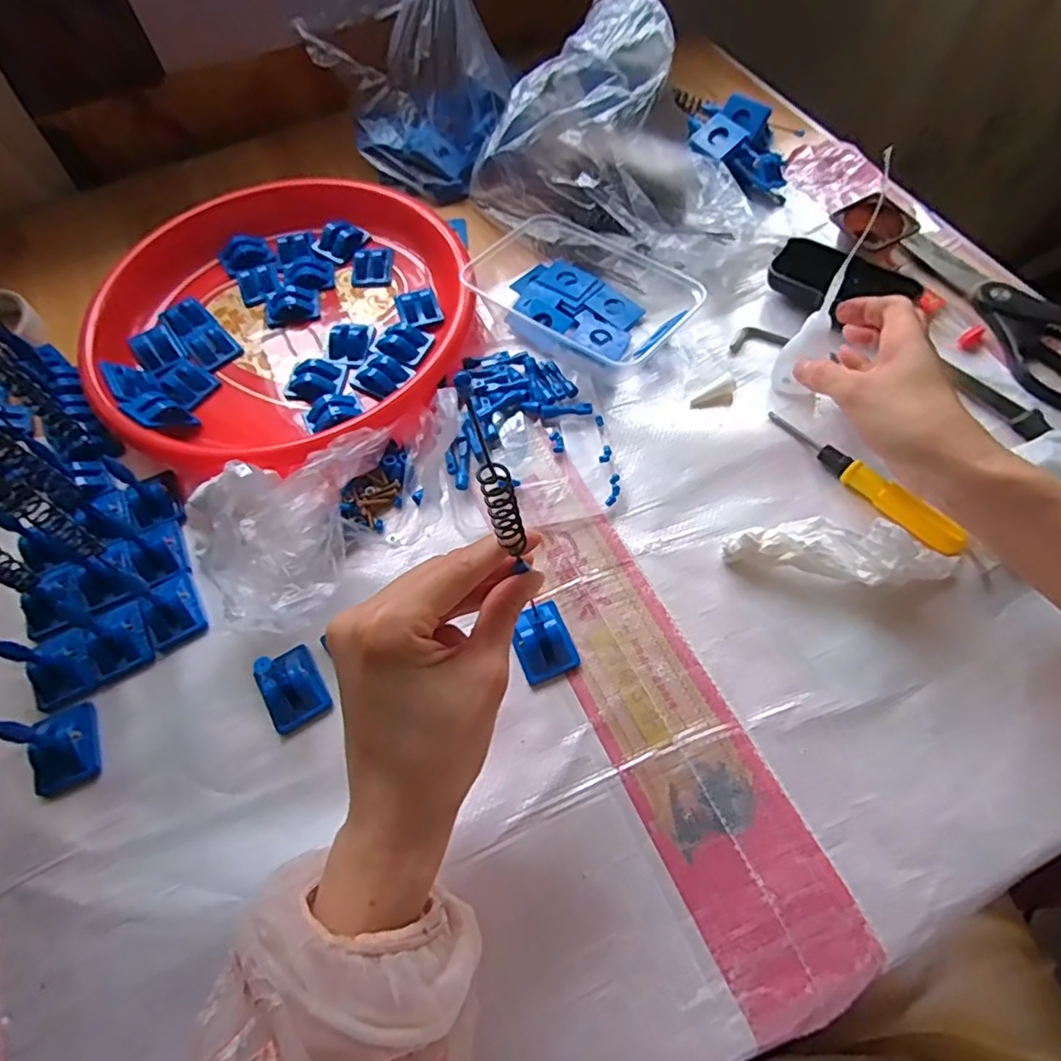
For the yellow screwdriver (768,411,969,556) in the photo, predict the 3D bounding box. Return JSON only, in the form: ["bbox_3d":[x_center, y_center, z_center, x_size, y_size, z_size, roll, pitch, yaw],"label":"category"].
[{"bbox_3d":[0.216,-0.036,0.405,0.013,0.022,0.141,-35,67,-15],"label":"yellow screwdriver"}]

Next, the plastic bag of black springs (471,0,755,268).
[{"bbox_3d":[0.073,-0.315,0.495,0.221,0.129,0.125,31,68,17],"label":"plastic bag of black springs"}]

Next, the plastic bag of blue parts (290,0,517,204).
[{"bbox_3d":[-0.097,-0.397,0.537,0.172,0.148,0.120,-16,63,-6],"label":"plastic bag of blue parts"}]

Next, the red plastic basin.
[{"bbox_3d":[-0.196,-0.168,0.498,0.286,0.042,0.289,-1,63,2],"label":"red plastic basin"}]

